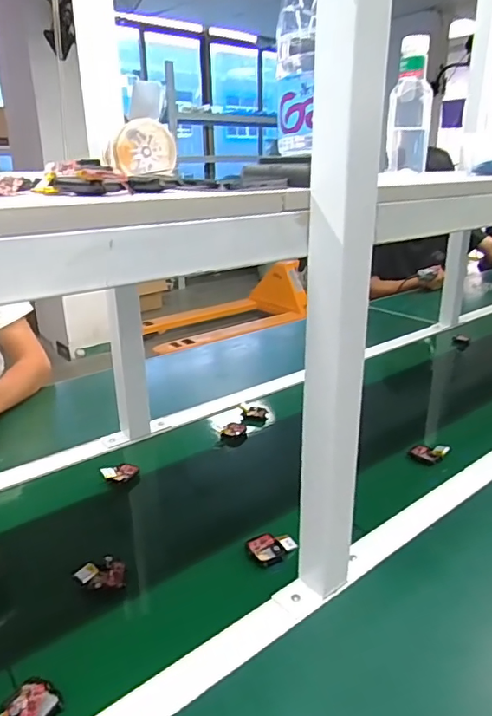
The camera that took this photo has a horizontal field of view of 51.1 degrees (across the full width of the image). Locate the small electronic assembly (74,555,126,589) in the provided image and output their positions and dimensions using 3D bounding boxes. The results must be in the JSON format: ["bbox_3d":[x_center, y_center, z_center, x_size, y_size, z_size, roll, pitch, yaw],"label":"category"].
[{"bbox_3d":[-0.164,0.243,0.590,0.056,0.011,0.041,1,22,2],"label":"small electronic assembly"}]

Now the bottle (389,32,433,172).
[{"bbox_3d":[0.272,-0.412,0.846,0.068,0.190,0.073,7,22,15],"label":"bottle"}]

